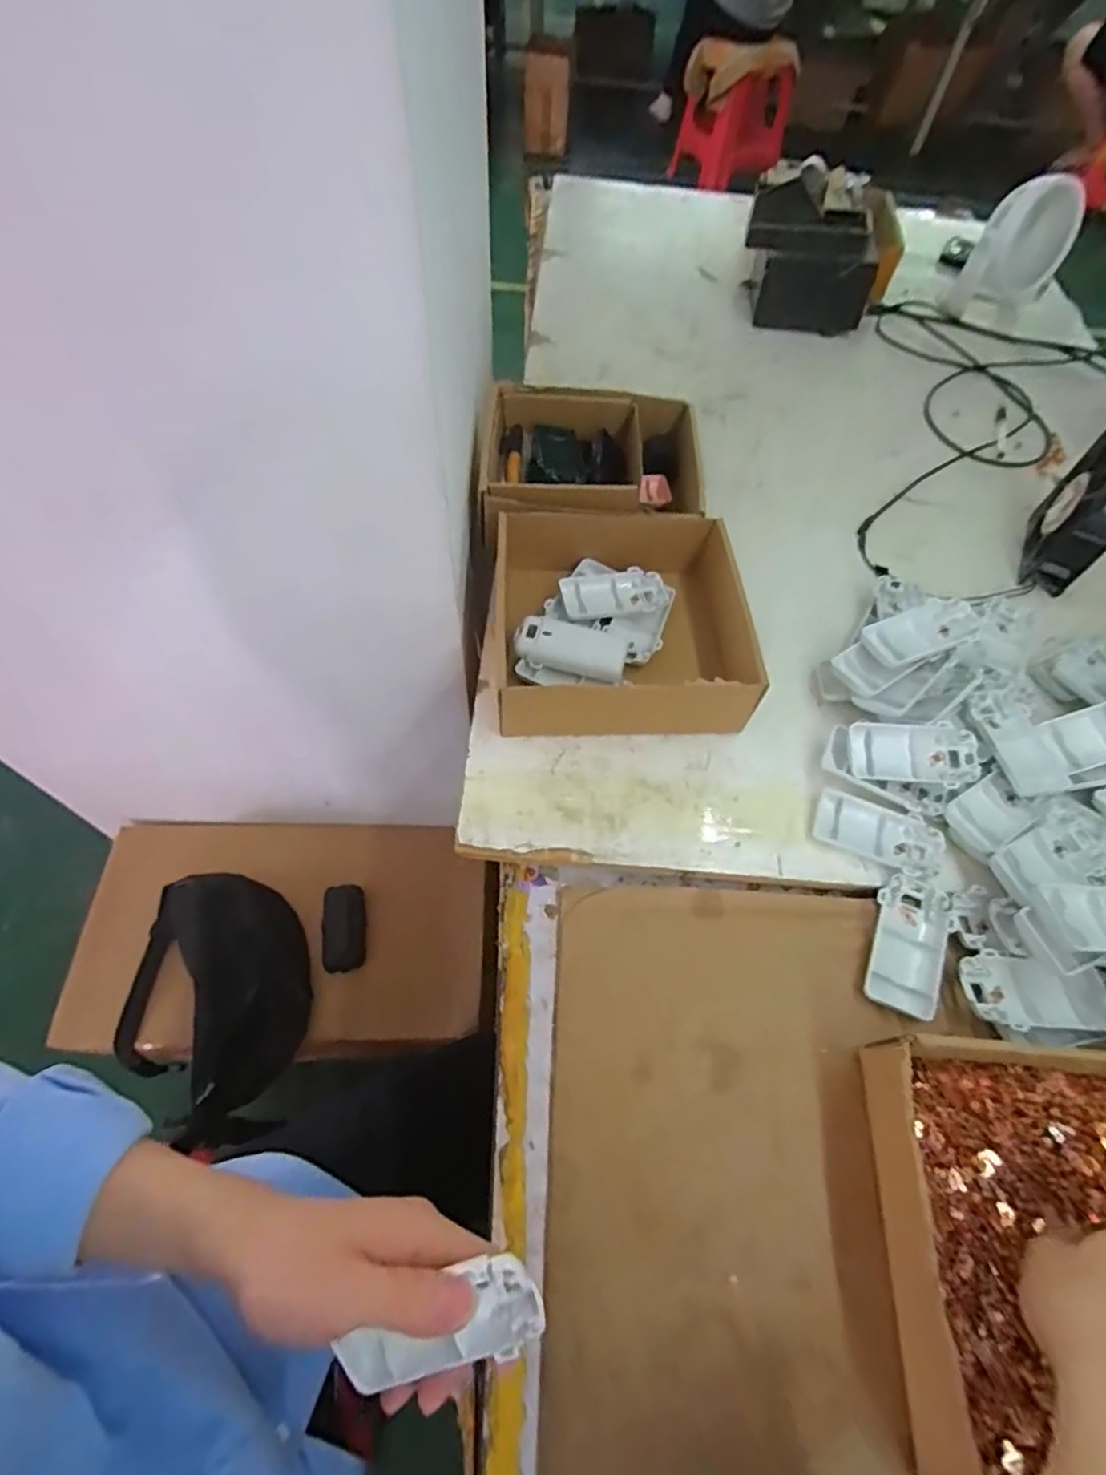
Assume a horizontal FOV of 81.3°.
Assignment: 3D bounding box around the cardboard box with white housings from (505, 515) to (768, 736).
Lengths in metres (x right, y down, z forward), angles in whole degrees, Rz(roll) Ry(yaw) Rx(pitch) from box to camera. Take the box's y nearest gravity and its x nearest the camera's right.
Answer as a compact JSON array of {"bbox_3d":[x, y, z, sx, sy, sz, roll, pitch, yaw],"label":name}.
[{"bbox_3d":[0.052,-0.096,0.544,0.199,0.067,0.196,-2,61,-4],"label":"cardboard box with white housings"}]

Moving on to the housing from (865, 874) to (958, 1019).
[{"bbox_3d":[0.253,0.147,0.460,0.047,0.020,0.096,24,63,10],"label":"housing"}]

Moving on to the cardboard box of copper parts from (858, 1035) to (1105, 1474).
[{"bbox_3d":[0.280,0.282,0.339,0.192,0.067,0.203,7,61,1],"label":"cardboard box of copper parts"}]

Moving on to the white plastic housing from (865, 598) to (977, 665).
[{"bbox_3d":[0.312,-0.089,0.541,0.103,0.016,0.046,-18,62,-14],"label":"white plastic housing"}]

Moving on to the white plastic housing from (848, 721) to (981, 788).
[{"bbox_3d":[0.285,0.014,0.512,0.095,0.015,0.049,4,71,5],"label":"white plastic housing"}]

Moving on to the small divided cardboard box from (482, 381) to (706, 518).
[{"bbox_3d":[0.040,-0.266,0.651,0.211,0.080,0.176,3,61,-1],"label":"small divided cardboard box"}]

